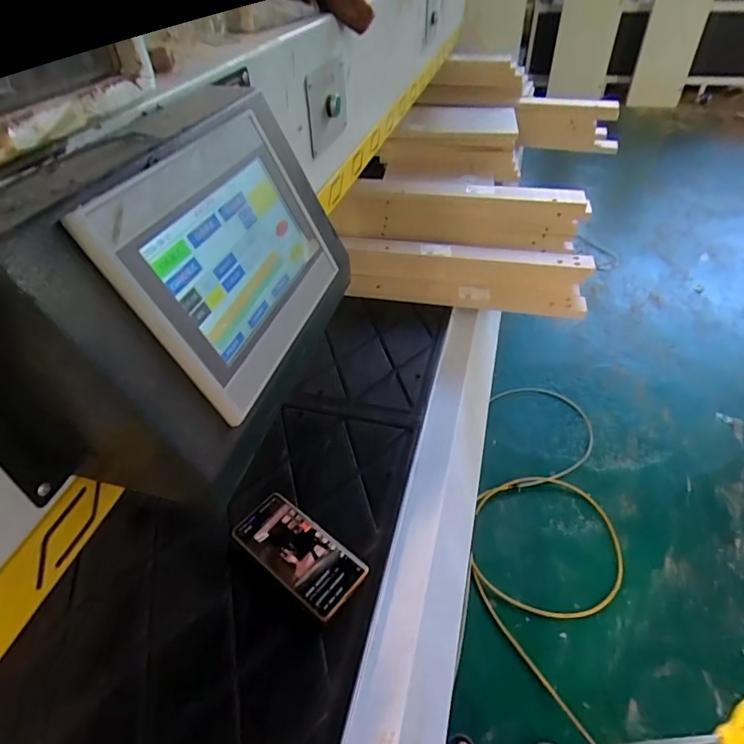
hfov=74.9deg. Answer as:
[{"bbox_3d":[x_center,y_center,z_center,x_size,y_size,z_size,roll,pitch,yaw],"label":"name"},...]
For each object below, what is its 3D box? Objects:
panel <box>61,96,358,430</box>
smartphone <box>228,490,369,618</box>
[{"bbox_3d":[-0.086,-0.093,0.355,0.010,0.159,0.226,-10,36,29],"label":"panel"},{"bbox_3d":[-0.088,0.215,0.582,0.163,0.017,0.077,29,51,29],"label":"smartphone"}]

